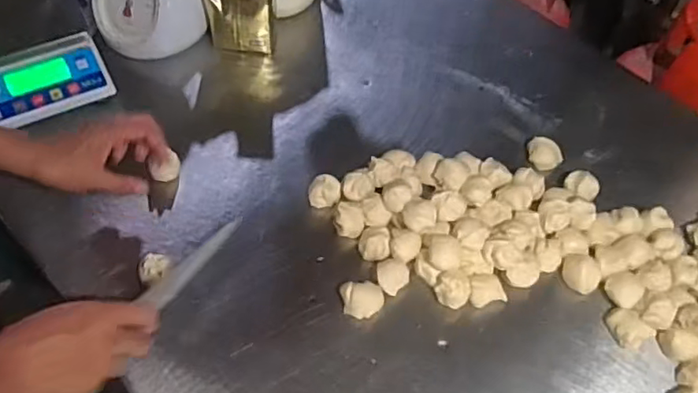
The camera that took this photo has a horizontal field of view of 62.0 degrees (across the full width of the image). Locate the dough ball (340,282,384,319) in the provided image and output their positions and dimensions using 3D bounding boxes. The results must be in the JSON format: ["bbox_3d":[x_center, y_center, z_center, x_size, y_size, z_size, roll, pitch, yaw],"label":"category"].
[{"bbox_3d":[0.017,0.125,0.696,0.048,0.028,0.041,-12,58,-10],"label":"dough ball"}]

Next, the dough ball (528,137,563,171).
[{"bbox_3d":[0.277,-0.062,0.821,0.048,0.032,0.044,1,57,-2],"label":"dough ball"}]

